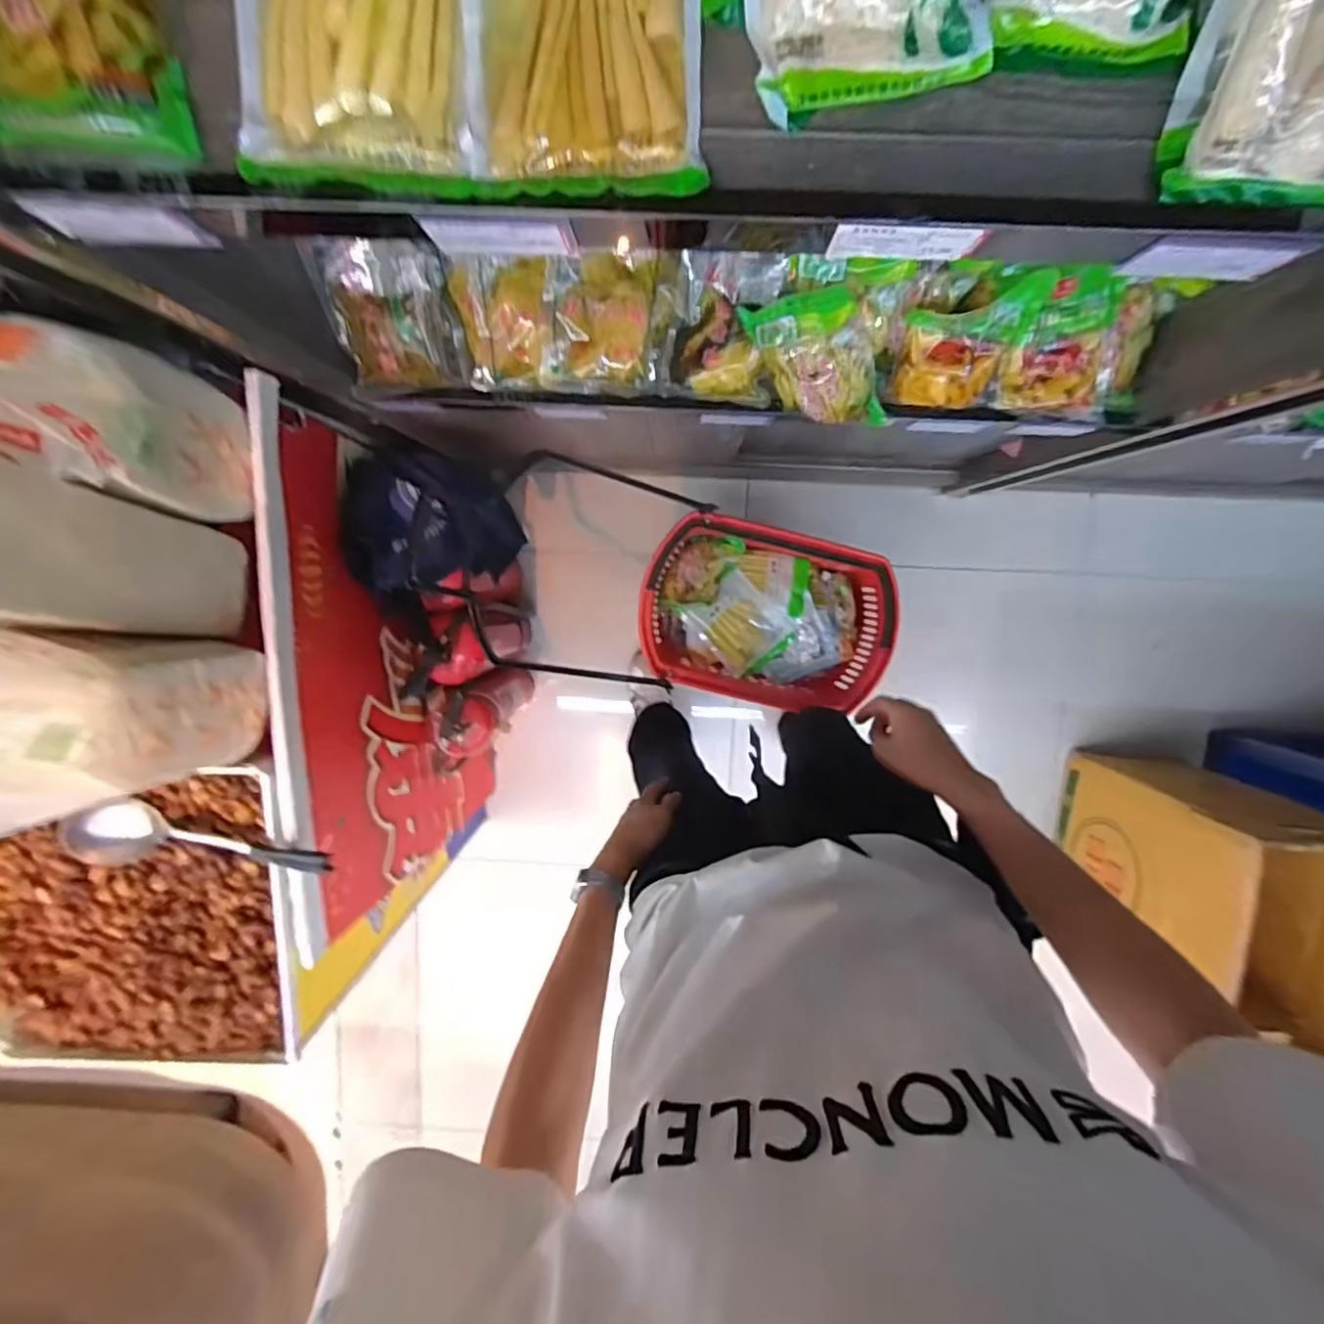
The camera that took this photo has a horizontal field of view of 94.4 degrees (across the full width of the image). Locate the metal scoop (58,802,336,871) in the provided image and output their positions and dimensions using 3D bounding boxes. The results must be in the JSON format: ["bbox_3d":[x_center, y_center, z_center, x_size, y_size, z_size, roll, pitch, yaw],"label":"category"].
[{"bbox_3d":[-0.562,0.223,0.767,0.300,0.068,0.071,3,98,1],"label":"metal scoop"}]

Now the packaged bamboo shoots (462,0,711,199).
[{"bbox_3d":[-0.047,-0.373,0.364,0.141,0.027,0.170,-2,98,2],"label":"packaged bamboo shoots"}]

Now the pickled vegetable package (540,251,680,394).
[{"bbox_3d":[-0.069,-0.454,0.820,0.167,0.040,0.160,3,117,-4],"label":"pickled vegetable package"}]

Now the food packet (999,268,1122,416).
[{"bbox_3d":[0.507,-0.394,0.764,0.136,0.045,0.172,-10,125,6],"label":"food packet"}]

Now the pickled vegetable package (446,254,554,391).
[{"bbox_3d":[-0.208,-0.456,0.811,0.134,0.040,0.174,-5,122,6],"label":"pickled vegetable package"}]

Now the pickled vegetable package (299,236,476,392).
[{"bbox_3d":[-0.345,-0.449,0.796,0.151,0.039,0.178,-7,136,-5],"label":"pickled vegetable package"}]

